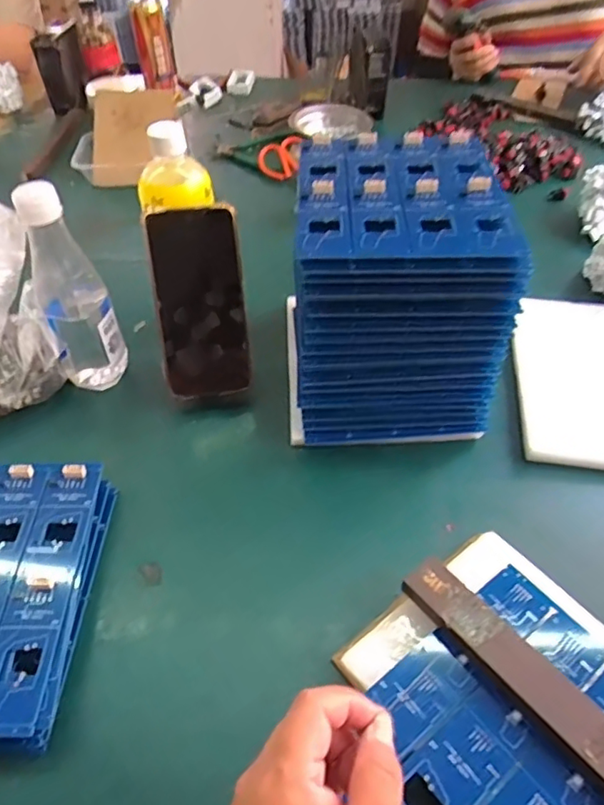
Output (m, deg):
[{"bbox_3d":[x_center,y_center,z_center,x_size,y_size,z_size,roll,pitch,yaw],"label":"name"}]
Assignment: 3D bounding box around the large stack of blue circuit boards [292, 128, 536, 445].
[{"bbox_3d":[0.081,-0.099,0.513,0.160,0.189,0.203,-1,48,0],"label":"large stack of blue circuit boards"}]

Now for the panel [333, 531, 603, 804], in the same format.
[{"bbox_3d":[0.122,0.193,0.325,0.200,0.032,0.203,-30,54,-24],"label":"panel"}]

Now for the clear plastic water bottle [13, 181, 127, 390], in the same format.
[{"bbox_3d":[-0.208,-0.098,0.505,0.063,0.190,0.063,-21,51,-17],"label":"clear plastic water bottle"}]

